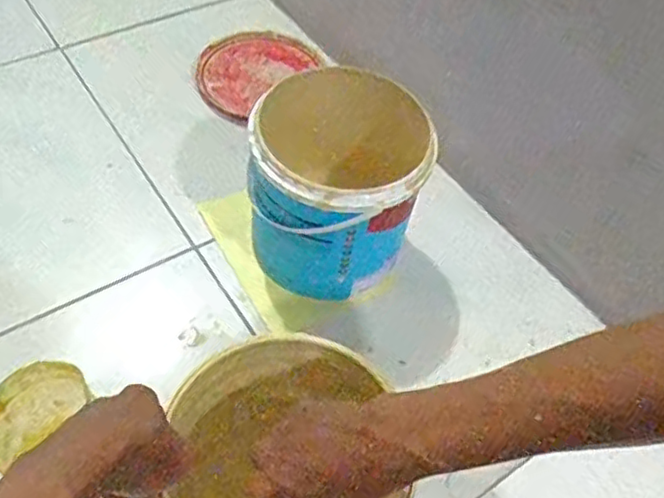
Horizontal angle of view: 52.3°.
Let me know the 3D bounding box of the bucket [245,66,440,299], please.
[{"bbox_3d":[0.001,-0.060,0.729,0.171,0.179,0.164,19,54,7],"label":"bucket"}]

